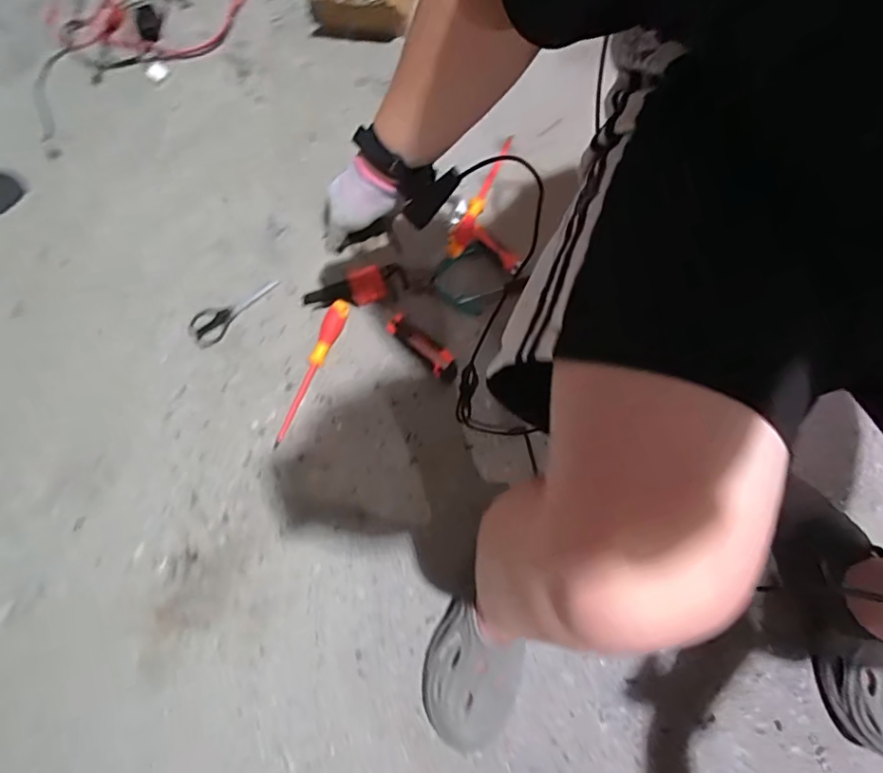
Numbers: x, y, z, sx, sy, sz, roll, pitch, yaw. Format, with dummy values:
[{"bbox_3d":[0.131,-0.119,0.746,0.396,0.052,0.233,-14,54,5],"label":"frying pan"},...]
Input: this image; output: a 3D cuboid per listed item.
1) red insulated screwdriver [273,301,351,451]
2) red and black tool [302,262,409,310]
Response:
[{"bbox_3d":[-0.215,-0.025,0.855,0.033,0.029,0.253,25,80,7],"label":"red insulated screwdriver"},{"bbox_3d":[-0.147,-0.164,0.883,0.174,0.021,0.065,-18,78,-3],"label":"red and black tool"}]

